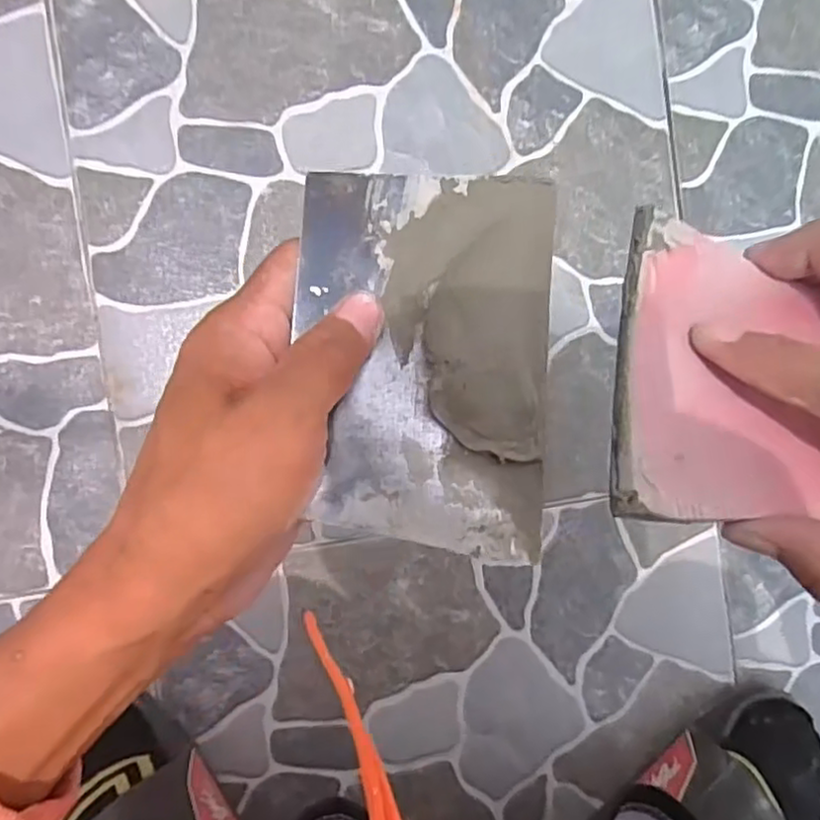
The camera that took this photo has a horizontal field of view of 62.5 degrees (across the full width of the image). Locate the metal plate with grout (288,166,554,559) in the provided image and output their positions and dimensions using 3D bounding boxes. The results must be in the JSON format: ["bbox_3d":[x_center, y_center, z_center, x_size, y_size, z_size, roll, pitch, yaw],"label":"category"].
[{"bbox_3d":[0.005,-0.020,0.237,0.087,0.017,0.134,4,83,3],"label":"metal plate with grout"}]

